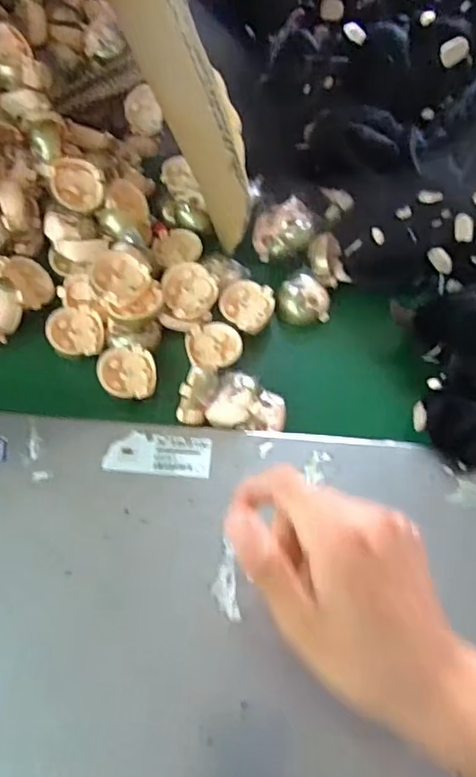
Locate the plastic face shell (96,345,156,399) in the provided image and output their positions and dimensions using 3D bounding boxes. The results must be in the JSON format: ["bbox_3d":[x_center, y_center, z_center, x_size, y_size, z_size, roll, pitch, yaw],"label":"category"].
[{"bbox_3d":[-0.093,-0.013,0.472,0.046,0.015,0.051,0,58,-2],"label":"plastic face shell"}]

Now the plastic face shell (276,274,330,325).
[{"bbox_3d":[0.062,-0.085,0.534,0.047,0.023,0.044,-3,59,-4],"label":"plastic face shell"}]

